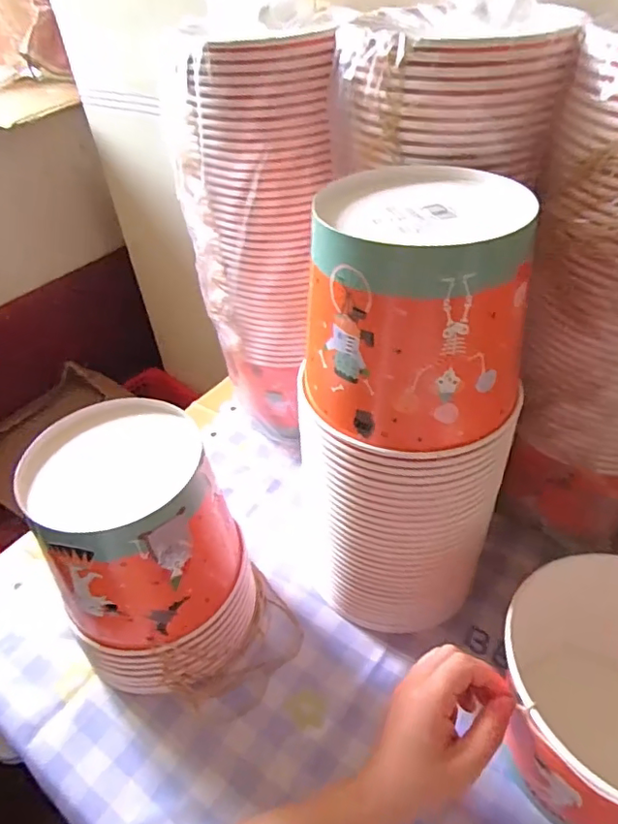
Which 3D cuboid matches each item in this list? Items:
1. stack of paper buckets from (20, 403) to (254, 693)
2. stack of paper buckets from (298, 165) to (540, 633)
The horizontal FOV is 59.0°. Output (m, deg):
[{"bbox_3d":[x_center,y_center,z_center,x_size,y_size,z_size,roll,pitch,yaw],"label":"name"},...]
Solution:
[{"bbox_3d":[-0.131,0.113,0.454,0.145,0.206,0.147,-20,43,-16],"label":"stack of paper buckets"},{"bbox_3d":[0.074,0.024,0.422,0.147,0.355,0.140,10,44,17],"label":"stack of paper buckets"}]

